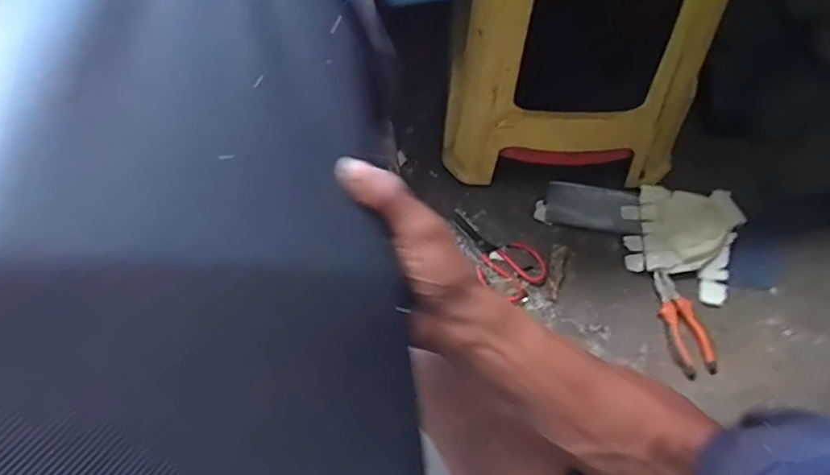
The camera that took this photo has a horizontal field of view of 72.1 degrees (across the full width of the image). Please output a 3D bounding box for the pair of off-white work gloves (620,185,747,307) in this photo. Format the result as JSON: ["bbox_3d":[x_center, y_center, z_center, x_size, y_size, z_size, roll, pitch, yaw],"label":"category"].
[{"bbox_3d":[0.411,-0.009,0.893,0.172,0.048,0.174,21,68,9],"label":"pair of off-white work gloves"}]

